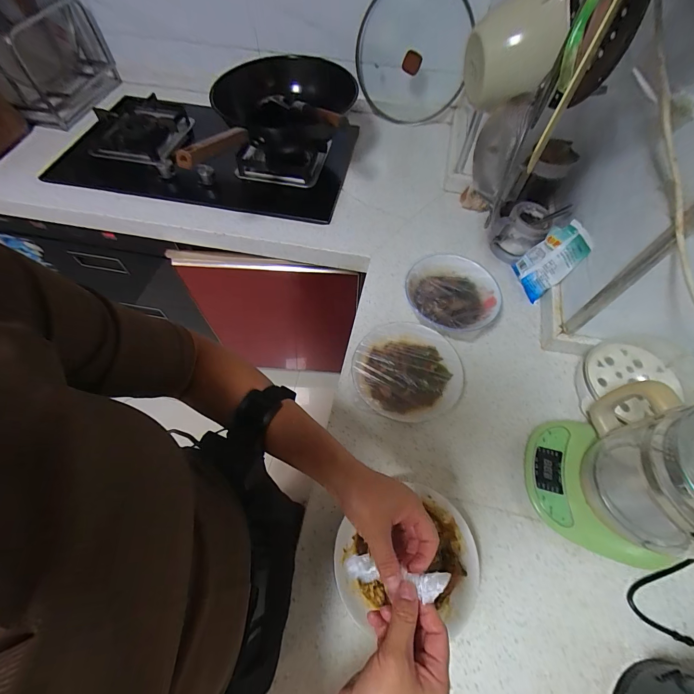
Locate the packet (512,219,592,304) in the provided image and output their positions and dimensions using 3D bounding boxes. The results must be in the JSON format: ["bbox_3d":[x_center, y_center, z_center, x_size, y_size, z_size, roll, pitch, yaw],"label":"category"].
[{"bbox_3d":[0.387,-0.167,0.636,0.025,0.141,0.088,-6,59,-36],"label":"packet"}]

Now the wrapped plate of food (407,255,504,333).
[{"bbox_3d":[0.201,-0.095,0.644,0.170,0.063,0.173,0,60,0],"label":"wrapped plate of food"}]

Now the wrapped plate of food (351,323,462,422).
[{"bbox_3d":[0.104,0.042,0.575,0.179,0.047,0.172,0,60,0],"label":"wrapped plate of food"}]

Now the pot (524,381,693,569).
[{"bbox_3d":[0.394,0.153,0.407,0.244,0.228,0.203,5,60,2],"label":"pot"}]

